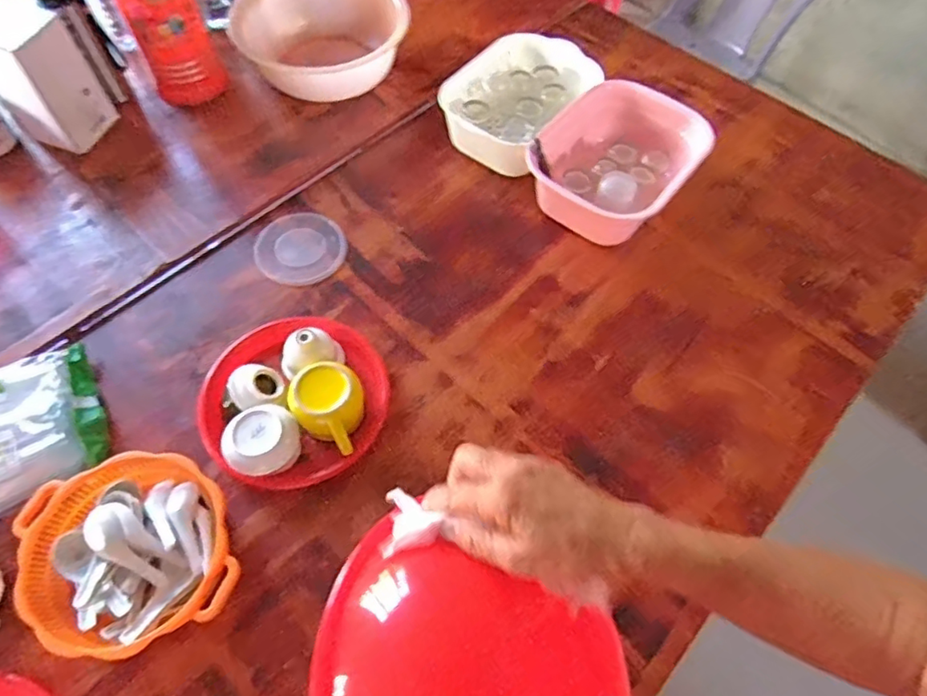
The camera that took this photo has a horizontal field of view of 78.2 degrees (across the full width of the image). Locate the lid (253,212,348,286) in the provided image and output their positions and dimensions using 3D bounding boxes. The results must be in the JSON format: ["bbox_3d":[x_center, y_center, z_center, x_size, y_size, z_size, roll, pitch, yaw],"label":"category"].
[{"bbox_3d":[-0.267,-0.167,0.936,0.143,0.012,0.125,-5,63,-4],"label":"lid"}]

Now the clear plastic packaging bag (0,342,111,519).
[{"bbox_3d":[-0.600,0.113,0.744,0.217,0.070,0.199,-24,66,-14],"label":"clear plastic packaging bag"}]

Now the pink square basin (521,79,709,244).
[{"bbox_3d":[0.243,-0.317,0.964,0.259,0.105,0.262,34,66,15],"label":"pink square basin"}]

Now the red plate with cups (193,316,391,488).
[{"bbox_3d":[-0.234,0.058,0.775,0.236,0.081,0.231,1,62,-1],"label":"red plate with cups"}]

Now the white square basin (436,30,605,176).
[{"bbox_3d":[0.095,-0.461,1.057,0.234,0.098,0.260,35,67,16],"label":"white square basin"}]

